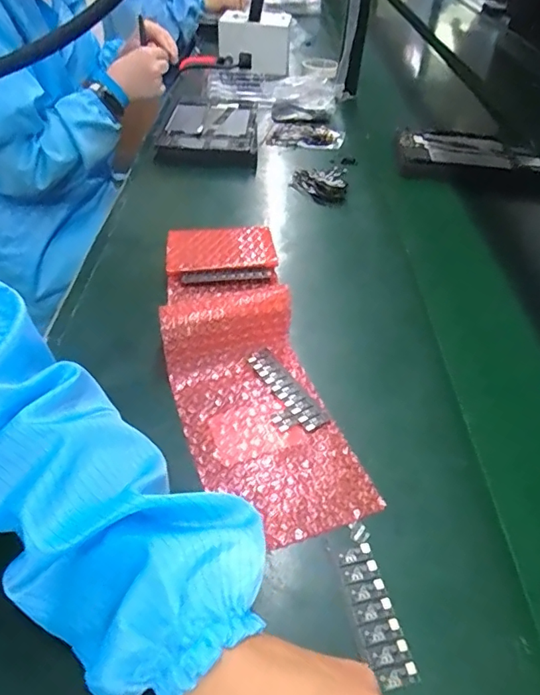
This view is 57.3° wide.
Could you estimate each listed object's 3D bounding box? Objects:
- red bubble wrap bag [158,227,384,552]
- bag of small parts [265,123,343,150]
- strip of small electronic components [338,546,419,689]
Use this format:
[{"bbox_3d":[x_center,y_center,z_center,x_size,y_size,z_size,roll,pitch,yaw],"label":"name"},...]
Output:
[{"bbox_3d":[-0.030,-0.012,0.463,0.135,0.052,0.382,-8,45,-13],"label":"red bubble wrap bag"},{"bbox_3d":[0.068,-0.386,0.896,0.129,0.012,0.103,10,44,4],"label":"bag of small parts"},{"bbox_3d":[0.065,0.164,0.307,0.025,0.007,0.079,-6,45,-12],"label":"strip of small electronic components"}]

